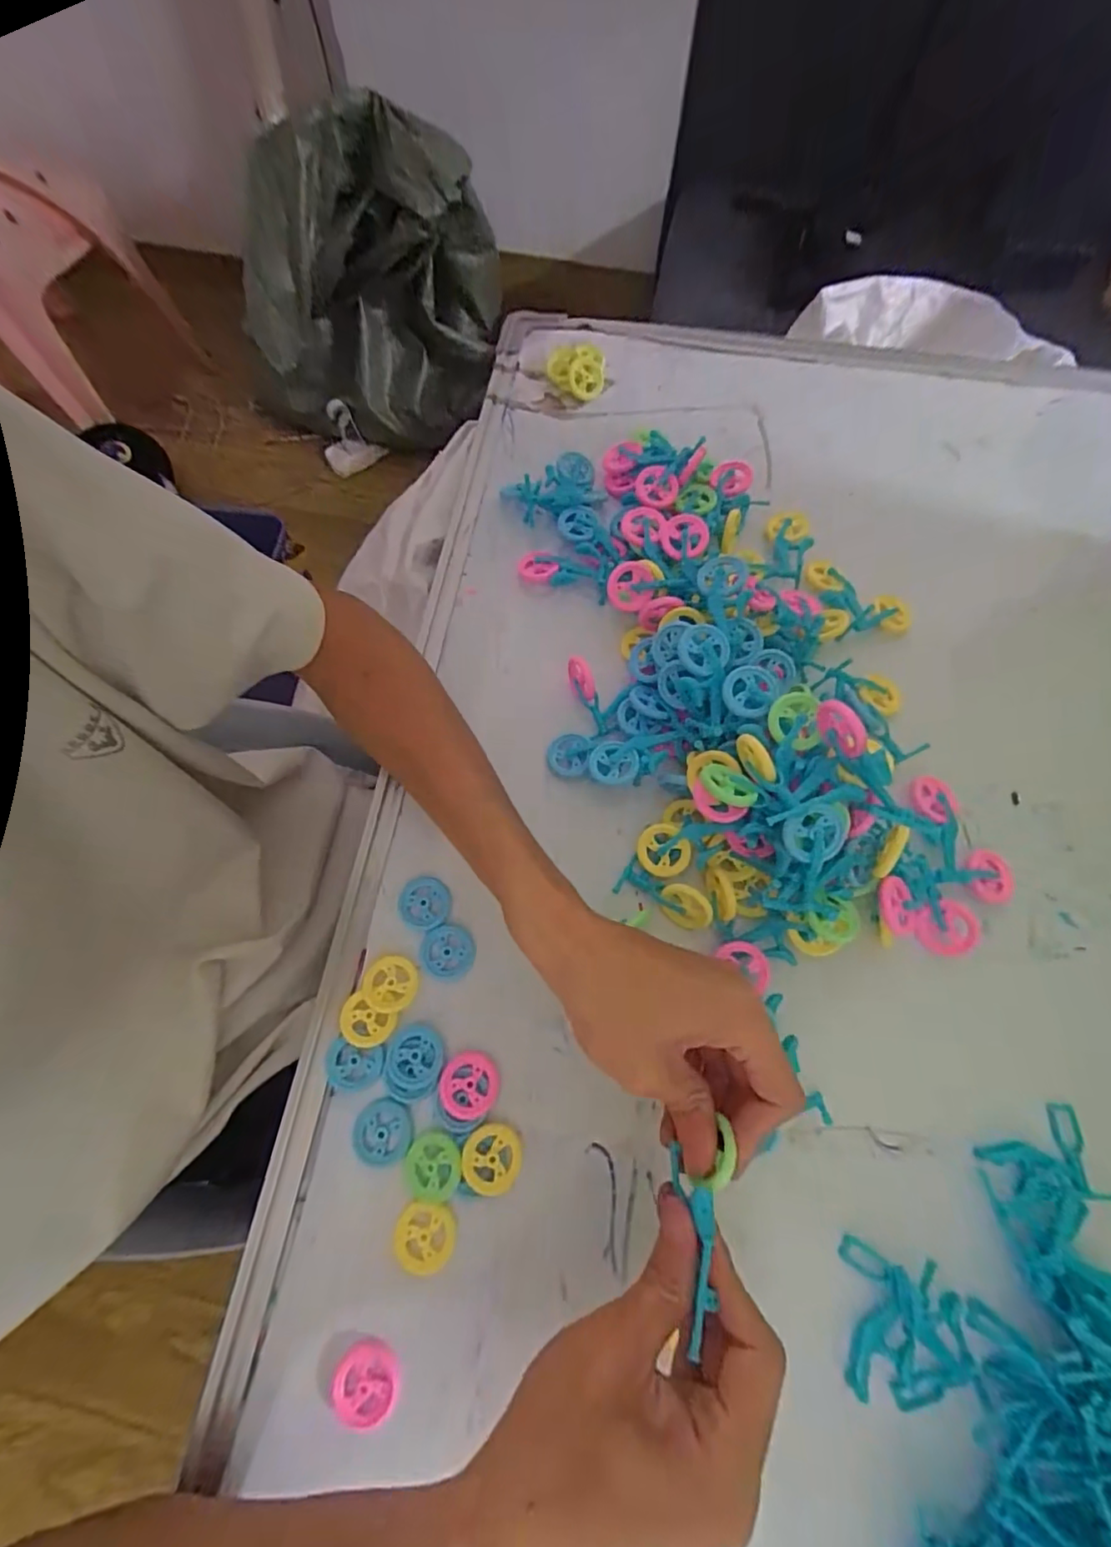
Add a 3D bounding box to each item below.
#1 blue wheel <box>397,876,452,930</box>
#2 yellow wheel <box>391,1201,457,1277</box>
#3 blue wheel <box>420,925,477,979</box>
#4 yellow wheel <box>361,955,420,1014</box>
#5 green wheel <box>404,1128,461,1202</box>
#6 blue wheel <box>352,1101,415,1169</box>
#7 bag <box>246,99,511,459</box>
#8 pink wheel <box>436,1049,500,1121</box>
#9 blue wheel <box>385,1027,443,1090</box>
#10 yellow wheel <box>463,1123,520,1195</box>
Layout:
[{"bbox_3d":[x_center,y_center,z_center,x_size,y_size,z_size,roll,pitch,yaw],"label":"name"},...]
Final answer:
[{"bbox_3d":[-0.076,0.075,0.319,0.030,0.004,0.028,0,71,0],"label":"blue wheel"},{"bbox_3d":[-0.064,0.227,0.268,0.030,0.004,0.029,0,71,0],"label":"yellow wheel"},{"bbox_3d":[-0.061,0.102,0.315,0.029,0.007,0.028,0,71,0],"label":"blue wheel"},{"bbox_3d":[-0.091,0.116,0.304,0.030,0.004,0.028,0,71,0],"label":"yellow wheel"},{"bbox_3d":[-0.062,0.197,0.276,0.028,0.008,0.032,28,74,9],"label":"green wheel"},{"bbox_3d":[-0.089,0.185,0.282,0.029,0.004,0.029,0,71,0],"label":"blue wheel"},{"bbox_3d":[-0.313,-0.790,0.929,0.434,0.410,0.225,-18,71,-7],"label":"bag"},{"bbox_3d":[-0.045,0.162,0.287,0.030,0.007,0.030,0,71,0],"label":"pink wheel"},{"bbox_3d":[-0.074,0.150,0.292,0.029,0.005,0.029,0,71,0],"label":"blue wheel"},{"bbox_3d":[-0.032,0.194,0.278,0.028,0.010,0.030,0,71,0],"label":"yellow wheel"}]

